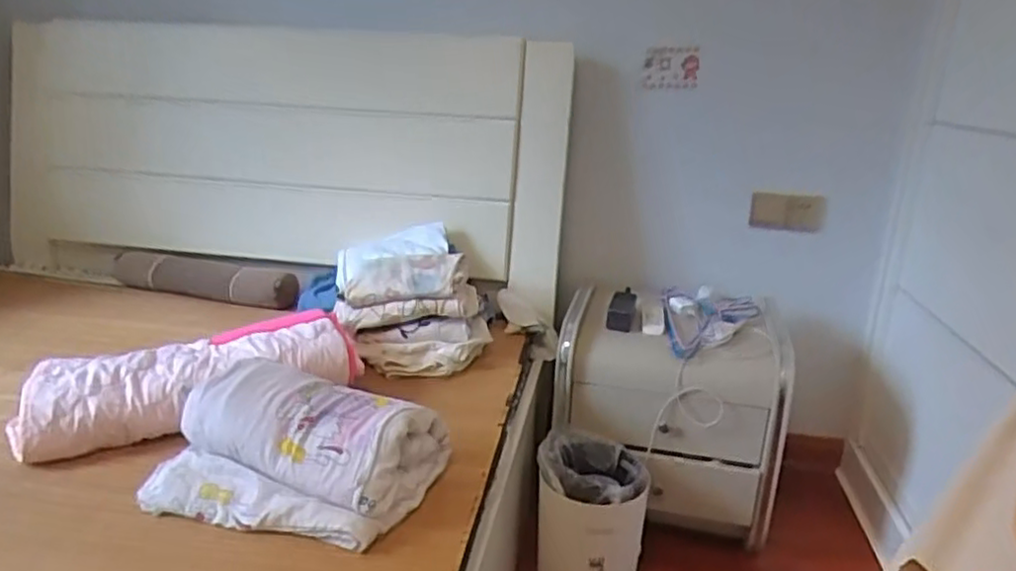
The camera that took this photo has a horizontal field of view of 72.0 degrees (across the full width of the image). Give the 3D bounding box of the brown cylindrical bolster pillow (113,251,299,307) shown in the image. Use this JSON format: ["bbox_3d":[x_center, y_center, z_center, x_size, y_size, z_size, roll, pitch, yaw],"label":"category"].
[{"bbox_3d":[-0.780,-0.013,1.768,0.539,0.084,0.094,7,18,13],"label":"brown cylindrical bolster pillow"}]

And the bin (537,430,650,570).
[{"bbox_3d":[0.161,0.460,1.396,0.208,0.260,0.218,4,17,4],"label":"bin"}]

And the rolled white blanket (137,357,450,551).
[{"bbox_3d":[-0.304,0.233,1.002,0.373,0.130,0.245,8,18,16],"label":"rolled white blanket"}]

